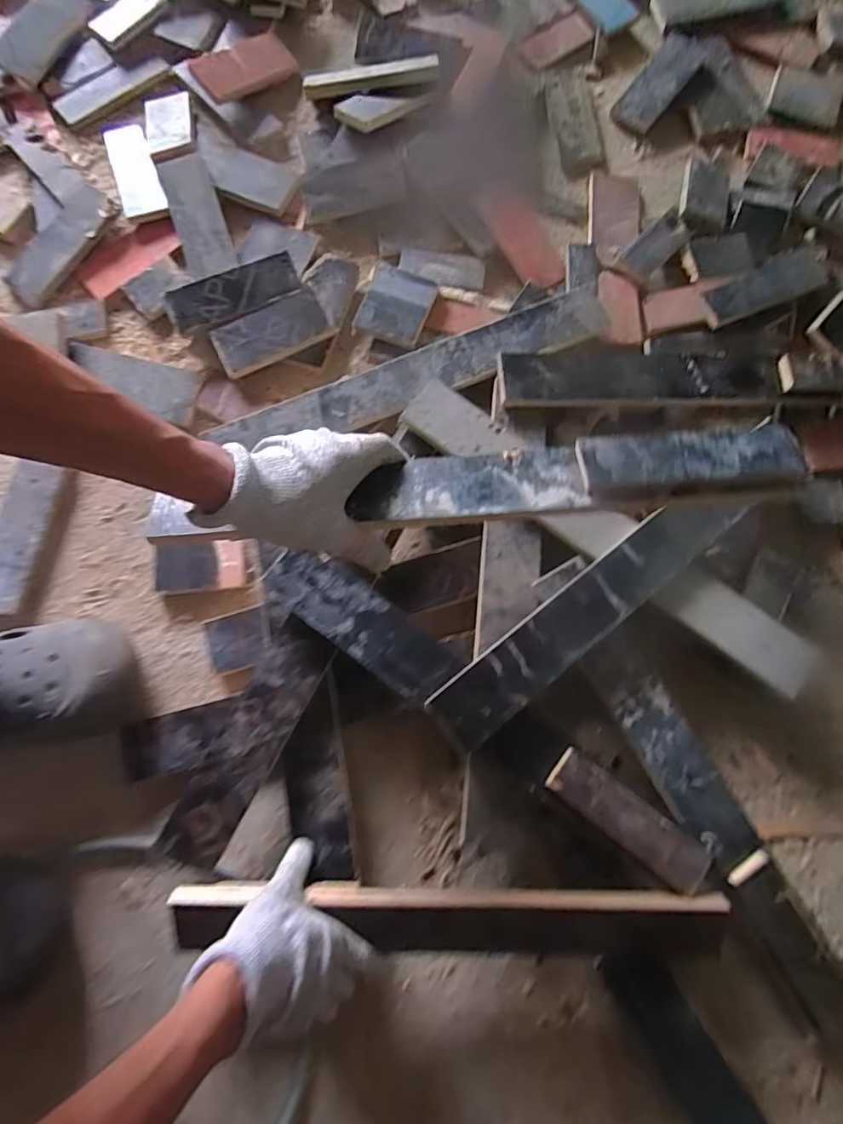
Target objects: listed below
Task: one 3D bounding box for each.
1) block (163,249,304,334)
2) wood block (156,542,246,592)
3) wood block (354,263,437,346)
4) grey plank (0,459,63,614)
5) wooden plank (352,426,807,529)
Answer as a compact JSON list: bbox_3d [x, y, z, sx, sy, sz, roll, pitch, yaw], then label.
[{"bbox_3d":[-0.235,-0.337,0.681,0.160,0.024,0.056,-21,79,-6],"label":"block"},{"bbox_3d":[-0.258,0.005,0.622,0.101,0.019,0.056,-4,78,-2],"label":"wood block"},{"bbox_3d":[-0.034,-0.334,0.699,0.090,0.023,0.106,22,78,4],"label":"wood block"},{"bbox_3d":[-0.478,-0.030,0.634,0.063,0.013,0.176,11,78,1],"label":"grey plank"},{"bbox_3d":[0.119,-0.066,0.423,0.335,0.023,0.063,-5,78,5],"label":"wooden plank"}]

